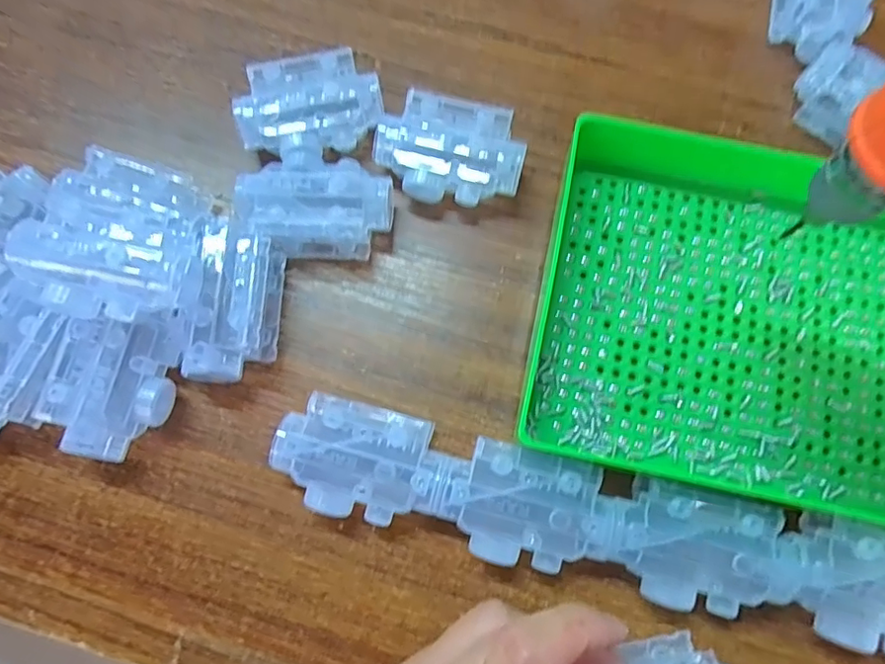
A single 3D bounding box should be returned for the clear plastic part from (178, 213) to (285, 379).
[{"bbox_3d":[-0.090,-0.013,0.250,0.030,0.035,0.068,3,76,1],"label":"clear plastic part"}]

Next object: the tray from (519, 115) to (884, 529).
[{"bbox_3d":[0.164,-0.001,0.246,0.237,0.038,0.152,11,76,3],"label":"tray"}]

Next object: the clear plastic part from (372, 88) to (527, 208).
[{"bbox_3d":[0.003,-0.084,0.271,0.068,0.028,0.043,9,76,3],"label":"clear plastic part"}]

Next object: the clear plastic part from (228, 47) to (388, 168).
[{"bbox_3d":[-0.062,-0.103,0.274,0.065,0.028,0.046,-14,76,-3],"label":"clear plastic part"}]

